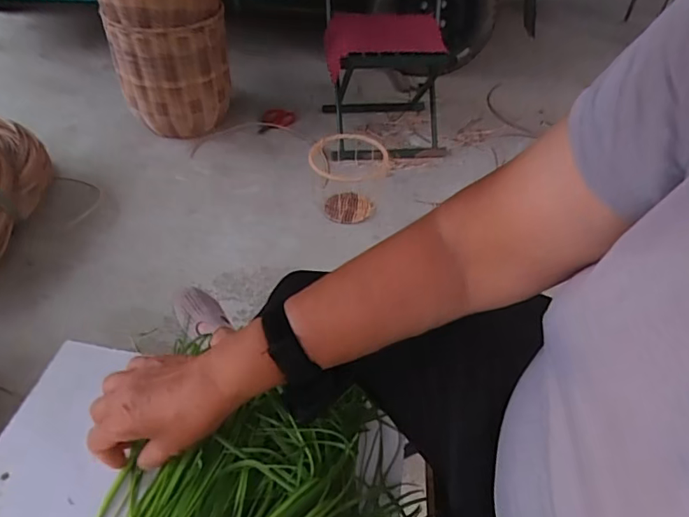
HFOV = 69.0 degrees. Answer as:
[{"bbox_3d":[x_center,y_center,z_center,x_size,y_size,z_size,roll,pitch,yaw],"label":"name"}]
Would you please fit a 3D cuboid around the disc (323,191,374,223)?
[{"bbox_3d":[0.011,-0.146,1.419,0.133,0.011,0.123,-2,50,3],"label":"disc"}]

